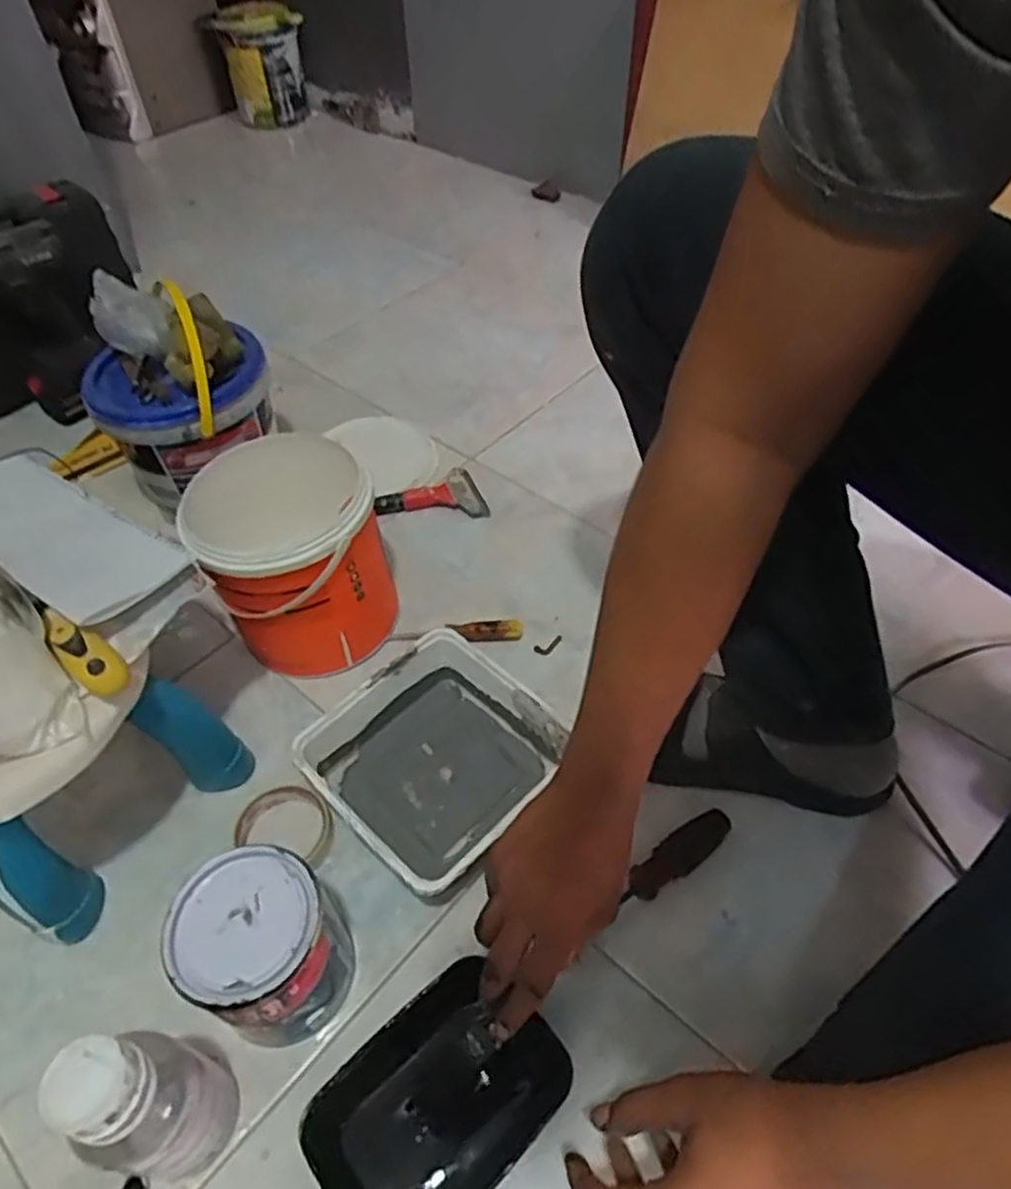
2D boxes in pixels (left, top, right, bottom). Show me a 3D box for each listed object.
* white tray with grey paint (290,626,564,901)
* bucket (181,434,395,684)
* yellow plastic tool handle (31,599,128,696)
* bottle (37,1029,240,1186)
[{"bbox_3d":[-0.061,0.158,0.704,0.195,0.073,0.191,-37,58,-26],"label":"white tray with grey paint"},{"bbox_3d":[-0.214,-0.033,0.779,0.169,0.191,0.162,-1,50,1],"label":"bucket"},{"bbox_3d":[-0.322,0.035,0.564,0.108,0.018,0.032,35,59,27],"label":"yellow plastic tool handle"},{"bbox_3d":[-0.234,0.331,0.493,0.077,0.171,0.076,-1,50,1],"label":"bottle"}]

